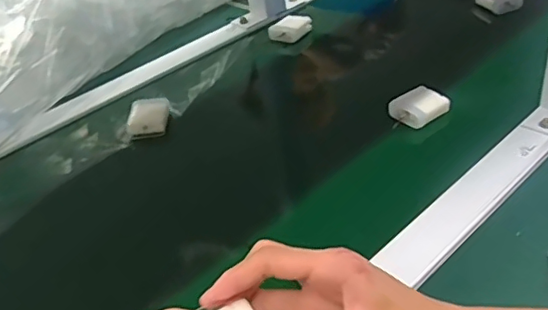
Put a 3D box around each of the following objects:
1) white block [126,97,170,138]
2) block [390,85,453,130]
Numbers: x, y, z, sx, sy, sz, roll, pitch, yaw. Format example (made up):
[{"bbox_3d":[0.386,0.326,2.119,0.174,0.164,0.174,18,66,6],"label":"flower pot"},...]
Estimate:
[{"bbox_3d":[-0.137,-0.042,0.634,0.042,0.025,0.047,-7,36,2],"label":"white block"},{"bbox_3d":[0.151,-0.050,0.588,0.046,0.021,0.046,-27,40,-24],"label":"block"}]

